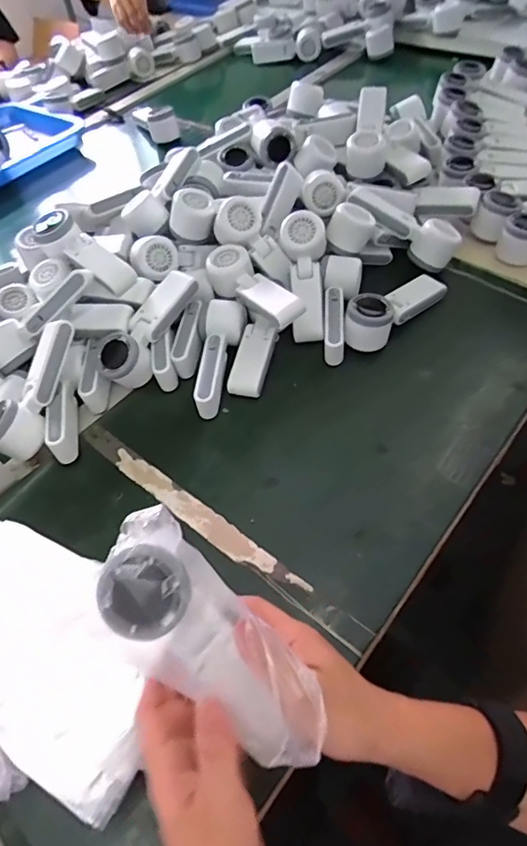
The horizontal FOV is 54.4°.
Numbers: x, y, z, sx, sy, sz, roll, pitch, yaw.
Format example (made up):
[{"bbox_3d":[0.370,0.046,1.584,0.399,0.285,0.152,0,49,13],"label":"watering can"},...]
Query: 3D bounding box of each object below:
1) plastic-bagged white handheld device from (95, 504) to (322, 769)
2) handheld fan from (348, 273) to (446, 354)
[{"bbox_3d":[-0.041,0.137,0.325,0.170,0.044,0.078,45,68,8],"label":"plastic-bagged white handheld device"},{"bbox_3d":[0.173,-0.161,0.681,0.174,0.062,0.059,-40,59,-20],"label":"handheld fan"}]

